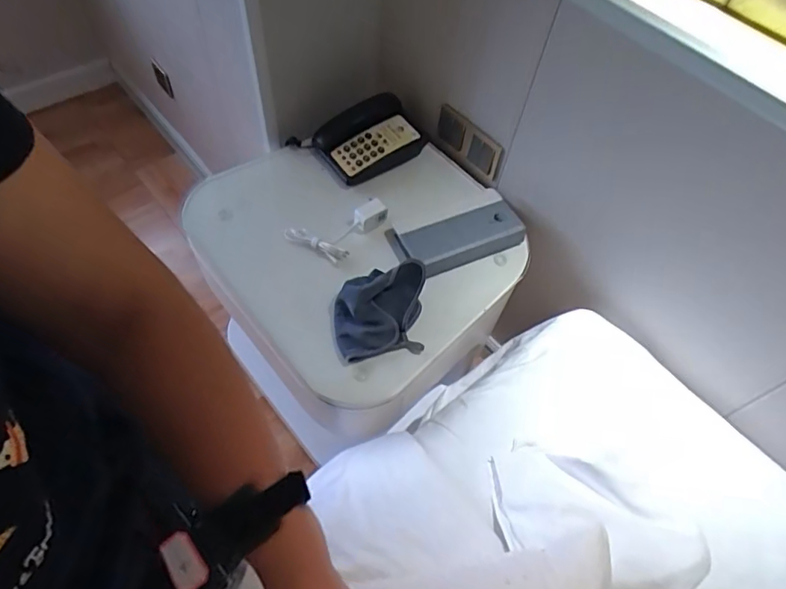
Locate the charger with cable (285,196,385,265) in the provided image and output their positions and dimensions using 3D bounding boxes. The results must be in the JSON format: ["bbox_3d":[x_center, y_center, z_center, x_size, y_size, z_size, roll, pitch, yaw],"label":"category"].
[{"bbox_3d":[-0.096,-0.115,0.960,0.191,0.040,0.094,-17,60,-16],"label":"charger with cable"}]

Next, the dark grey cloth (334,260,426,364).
[{"bbox_3d":[-0.015,0.024,0.869,0.166,0.062,0.160,-7,58,-9],"label":"dark grey cloth"}]

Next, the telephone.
[{"bbox_3d":[-0.058,-0.333,1.100,0.210,0.068,0.183,-23,62,-18],"label":"telephone"}]

